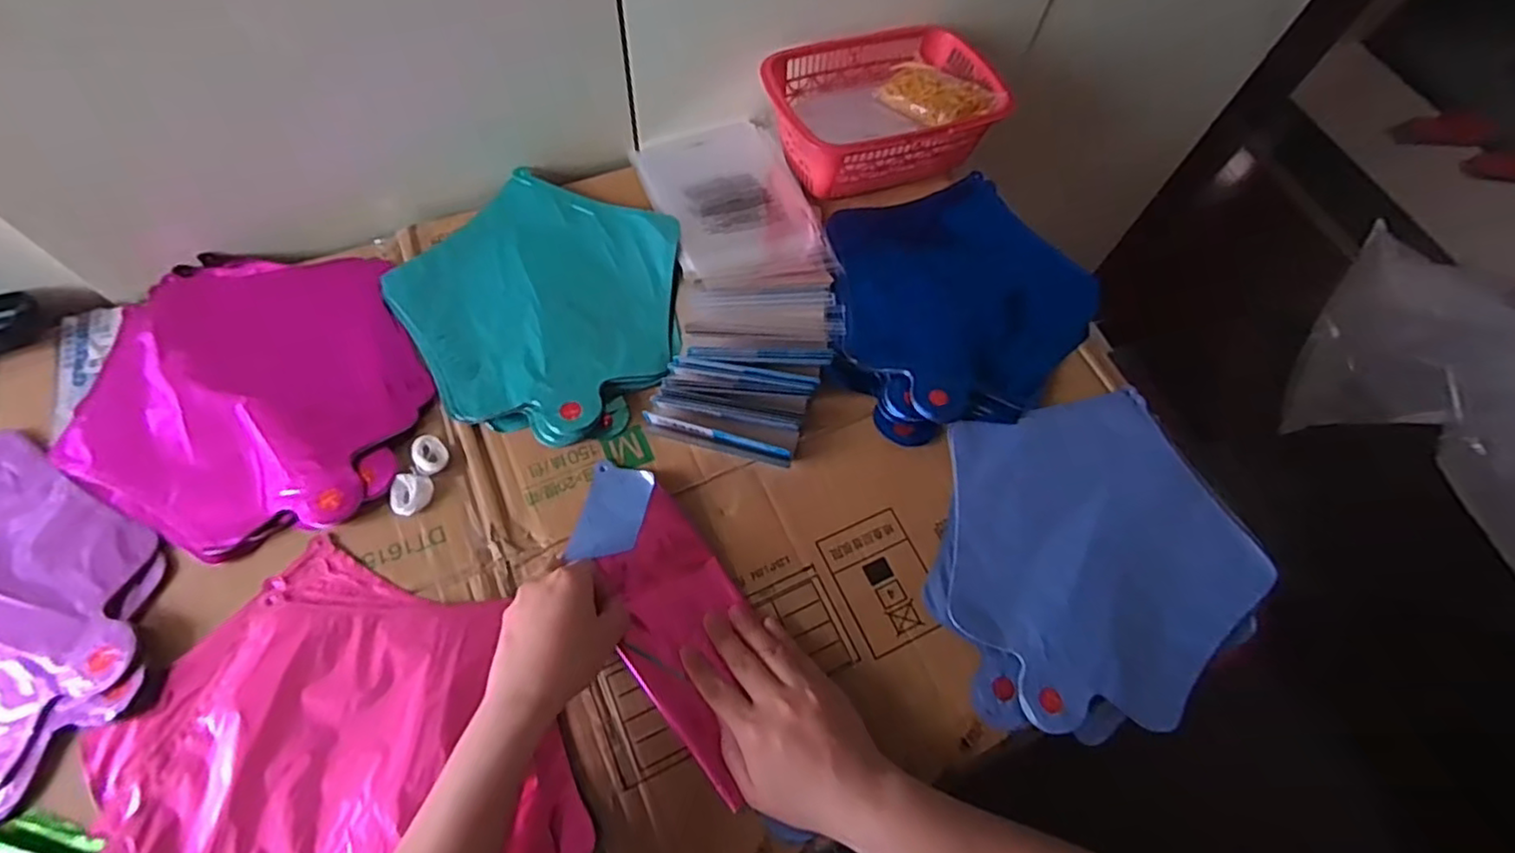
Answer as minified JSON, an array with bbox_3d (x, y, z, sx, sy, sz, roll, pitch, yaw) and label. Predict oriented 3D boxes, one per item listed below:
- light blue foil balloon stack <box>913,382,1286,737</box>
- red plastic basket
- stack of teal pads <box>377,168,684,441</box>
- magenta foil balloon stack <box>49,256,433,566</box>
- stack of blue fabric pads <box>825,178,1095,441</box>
[{"bbox_3d":[0.247,0.094,0.501,0.241,0.023,0.229,-11,65,-9],"label":"light blue foil balloon stack"},{"bbox_3d":[0.114,-0.305,0.642,0.215,0.063,0.149,-17,66,-12],"label":"red plastic basket"},{"bbox_3d":[-0.167,-0.107,0.551,0.230,0.017,0.229,35,66,13],"label":"stack of teal pads"},{"bbox_3d":[-0.373,-0.031,0.505,0.238,0.011,0.241,8,63,0],"label":"magenta foil balloon stack"},{"bbox_3d":[0.172,-0.111,0.582,0.241,0.016,0.229,-12,65,-10],"label":"stack of blue fabric pads"}]

